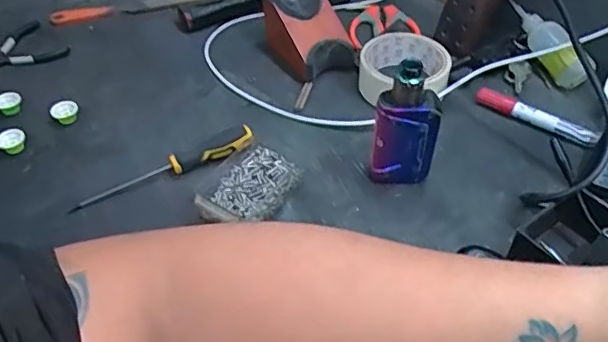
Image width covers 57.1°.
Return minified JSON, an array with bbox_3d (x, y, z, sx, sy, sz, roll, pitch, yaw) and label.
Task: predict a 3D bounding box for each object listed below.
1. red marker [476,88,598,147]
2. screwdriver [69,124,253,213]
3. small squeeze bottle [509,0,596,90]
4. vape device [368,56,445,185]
[{"bbox_3d":[0.228,-0.055,0.549,0.116,0.011,0.017,29,54,26],"label":"red marker"},{"bbox_3d":[-0.125,-0.004,0.504,0.165,0.021,0.025,-19,49,-16],"label":"screwdriver"},{"bbox_3d":[0.256,-0.138,0.598,0.038,0.047,0.114,-20,64,-14],"label":"small squeeze bottle"},{"bbox_3d":[0.085,-0.039,0.466,0.054,0.126,0.026,3,47,5],"label":"vape device"}]

